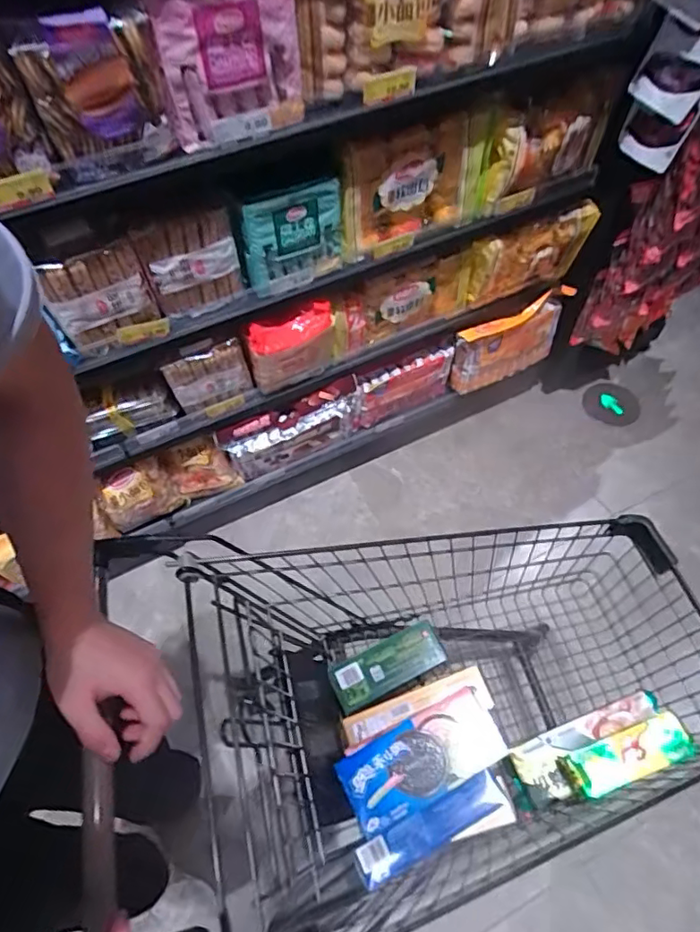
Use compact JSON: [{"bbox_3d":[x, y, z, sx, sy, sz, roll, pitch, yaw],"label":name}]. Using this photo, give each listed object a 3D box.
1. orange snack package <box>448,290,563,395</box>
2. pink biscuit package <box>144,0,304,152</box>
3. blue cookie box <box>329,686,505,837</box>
[{"bbox_3d":[0.430,-0.319,1.479,0.315,0.217,0.072,-24,60,-12],"label":"orange snack package"},{"bbox_3d":[-0.155,-0.542,0.736,0.192,0.169,0.030,-23,60,-12],"label":"pink biscuit package"},{"bbox_3d":[0.095,0.391,0.741,0.214,0.039,0.101,-25,60,-13],"label":"blue cookie box"}]

